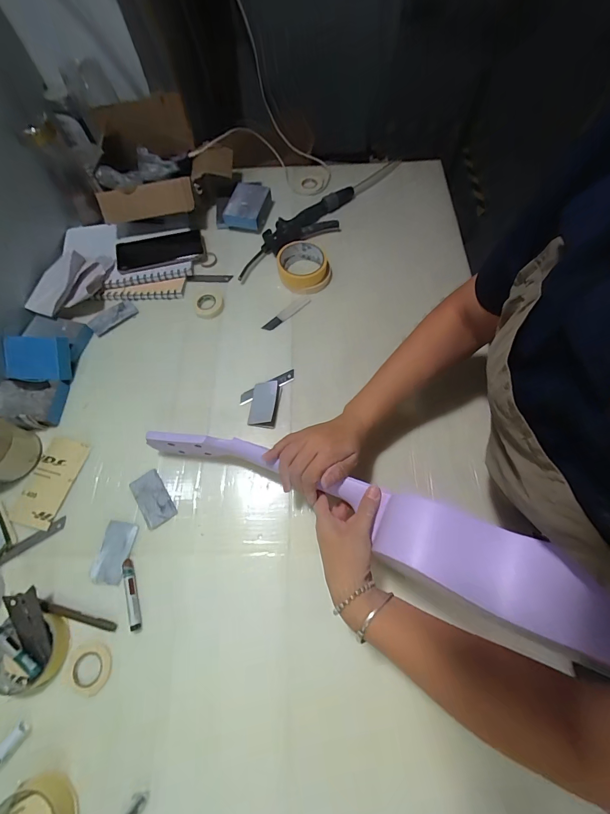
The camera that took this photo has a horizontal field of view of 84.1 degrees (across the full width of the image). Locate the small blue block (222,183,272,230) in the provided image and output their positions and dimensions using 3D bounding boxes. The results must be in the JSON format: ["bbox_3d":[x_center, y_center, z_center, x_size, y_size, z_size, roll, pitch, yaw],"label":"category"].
[{"bbox_3d":[-0.109,-0.396,0.662,0.069,0.031,0.096,16,69,9],"label":"small blue block"}]

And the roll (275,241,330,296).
[{"bbox_3d":[0.000,-0.252,0.610,0.096,0.038,0.090,-4,66,-2],"label":"roll"}]

